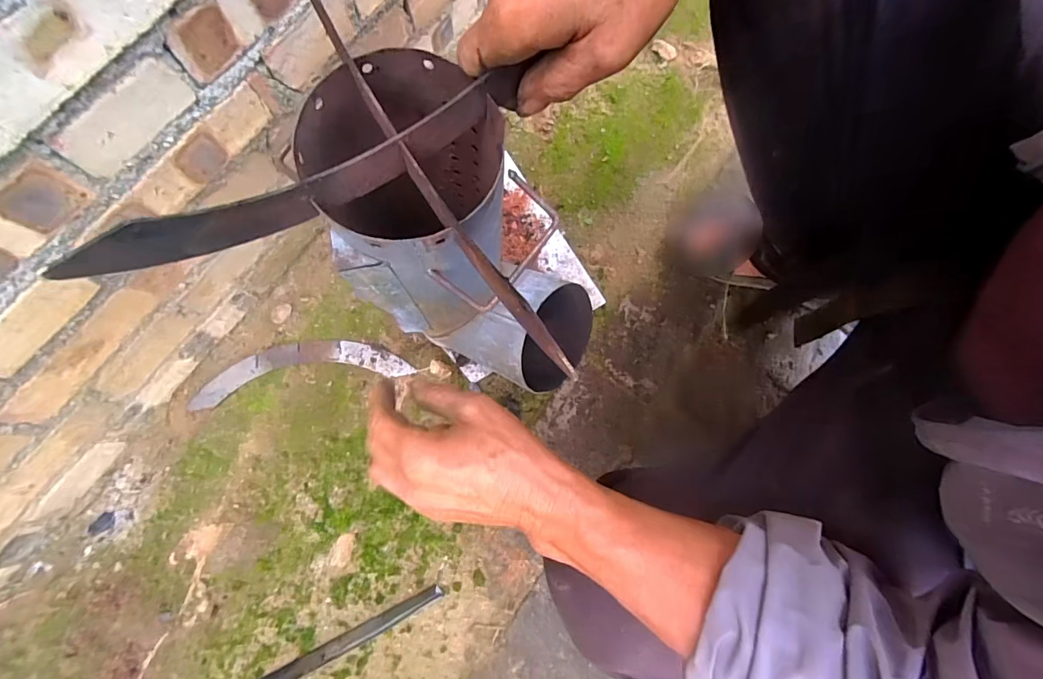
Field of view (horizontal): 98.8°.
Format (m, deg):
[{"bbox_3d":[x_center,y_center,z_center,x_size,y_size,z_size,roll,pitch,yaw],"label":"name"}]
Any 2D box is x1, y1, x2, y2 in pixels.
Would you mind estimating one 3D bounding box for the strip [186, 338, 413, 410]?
[{"bbox_3d":[-0.300,0.037,0.610,0.290,0.010,0.066,-9,77,-4],"label":"strip"}]

